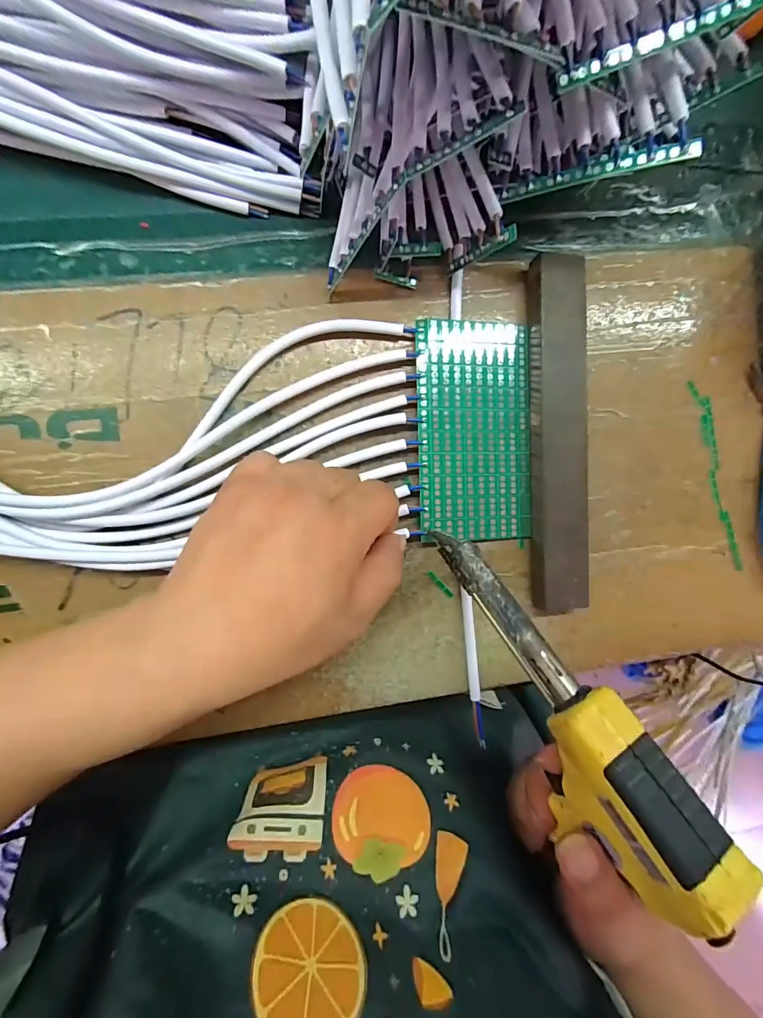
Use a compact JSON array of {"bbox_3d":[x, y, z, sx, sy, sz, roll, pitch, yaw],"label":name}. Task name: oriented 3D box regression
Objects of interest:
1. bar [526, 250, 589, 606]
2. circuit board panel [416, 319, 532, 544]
[{"bbox_3d":[0.106,-0.043,0.262,0.031,0.019,0.204,-2,91,-6],"label":"bar"},{"bbox_3d":[0.056,-0.046,0.260,0.068,0.010,0.128,-1,91,-6],"label":"circuit board panel"}]

